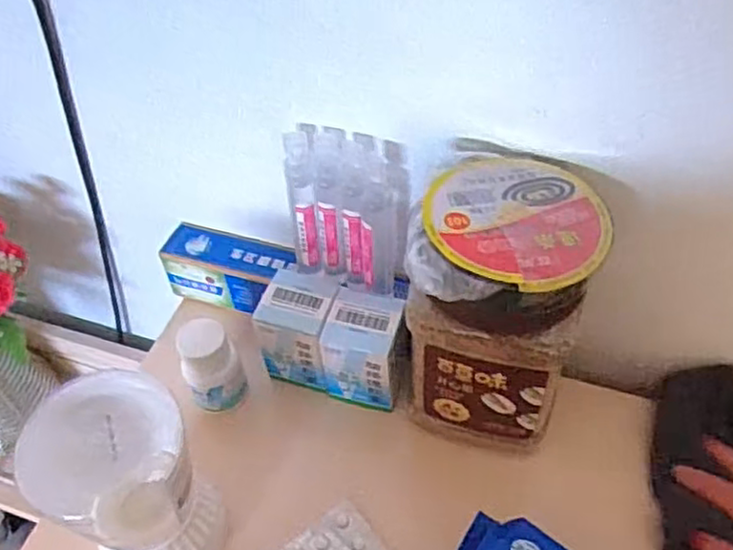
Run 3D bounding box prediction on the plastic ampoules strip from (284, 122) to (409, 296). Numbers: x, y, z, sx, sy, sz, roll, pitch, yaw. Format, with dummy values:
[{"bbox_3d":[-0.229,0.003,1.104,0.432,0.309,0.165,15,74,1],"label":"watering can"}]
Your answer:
[{"bbox_3d":[-0.009,-0.036,0.440,0.075,0.110,0.024,18,43,19],"label":"plastic ampoules strip"}]

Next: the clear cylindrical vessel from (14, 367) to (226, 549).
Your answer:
[{"bbox_3d":[-0.127,0.111,0.373,0.081,0.117,0.076,-2,51,2],"label":"clear cylindrical vessel"}]

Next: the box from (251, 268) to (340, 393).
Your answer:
[{"bbox_3d":[-0.043,0.036,0.472,0.045,0.066,0.055,11,52,12],"label":"box"}]

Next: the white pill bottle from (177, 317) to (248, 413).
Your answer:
[{"bbox_3d":[-0.100,0.062,0.455,0.034,0.074,0.030,-23,53,-15],"label":"white pill bottle"}]

